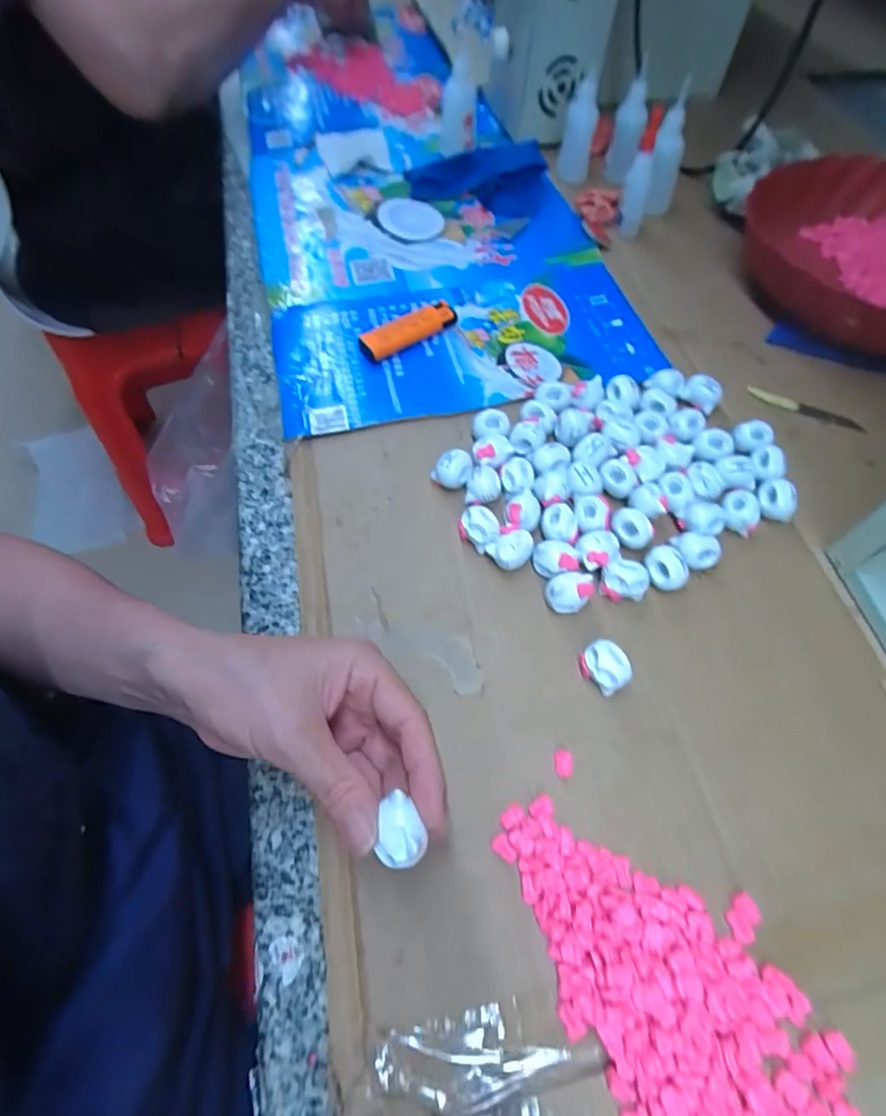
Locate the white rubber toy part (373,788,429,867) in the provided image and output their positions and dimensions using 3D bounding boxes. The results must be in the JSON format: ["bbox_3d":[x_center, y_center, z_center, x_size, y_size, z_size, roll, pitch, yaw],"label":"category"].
[{"bbox_3d":[-0.016,0.107,0.210,0.019,0.008,0.024,6,61,5],"label":"white rubber toy part"}]

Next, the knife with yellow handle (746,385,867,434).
[{"bbox_3d":[0.271,-0.111,0.404,0.084,0.005,0.011,24,64,14],"label":"knife with yellow handle"}]

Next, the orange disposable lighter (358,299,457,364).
[{"bbox_3d":[-0.027,-0.178,0.426,0.080,0.017,0.023,-31,64,-15],"label":"orange disposable lighter"}]

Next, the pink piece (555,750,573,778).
[{"bbox_3d":[0.060,0.103,0.269,0.009,0.006,0.013,2,60,3],"label":"pink piece"}]

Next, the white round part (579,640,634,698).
[{"bbox_3d":[0.087,0.058,0.287,0.020,0.022,0.026,-30,64,-14],"label":"white round part"}]

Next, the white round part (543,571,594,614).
[{"bbox_3d":[0.072,0.020,0.308,0.026,0.020,0.021,15,62,10],"label":"white round part"}]

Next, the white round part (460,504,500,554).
[{"bbox_3d":[0.023,-0.017,0.330,0.024,0.017,0.020,38,68,21],"label":"white round part"}]

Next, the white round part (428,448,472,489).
[{"bbox_3d":[0.006,-0.058,0.349,0.026,0.020,0.019,6,61,5],"label":"white round part"}]

